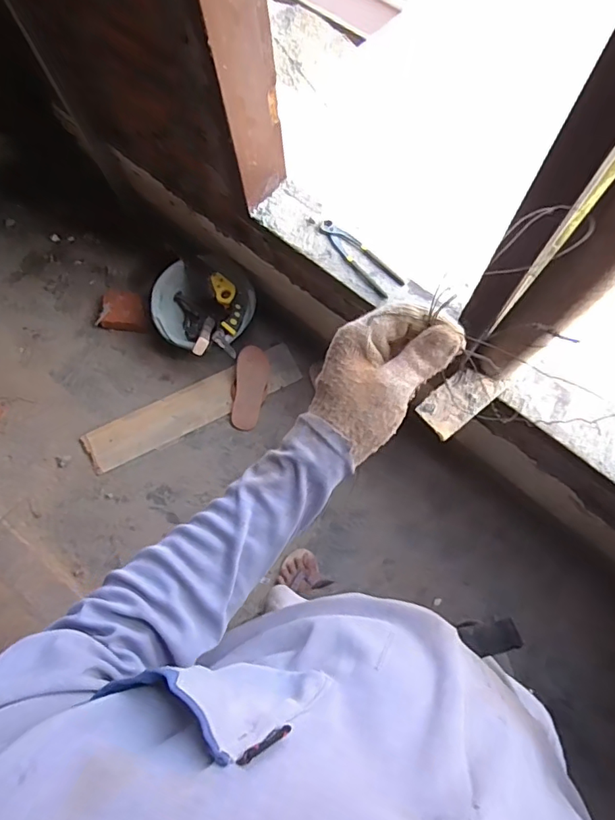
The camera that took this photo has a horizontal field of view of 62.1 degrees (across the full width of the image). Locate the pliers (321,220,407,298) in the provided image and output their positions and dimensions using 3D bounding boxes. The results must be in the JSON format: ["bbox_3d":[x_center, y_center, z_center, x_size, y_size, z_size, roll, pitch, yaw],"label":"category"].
[{"bbox_3d":[0.105,-0.314,1.043,0.052,0.012,0.205,-42,76,-9],"label":"pliers"}]

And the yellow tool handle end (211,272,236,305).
[{"bbox_3d":[-0.218,-0.320,1.342,0.054,0.028,0.084,-16,96,3],"label":"yellow tool handle end"}]

